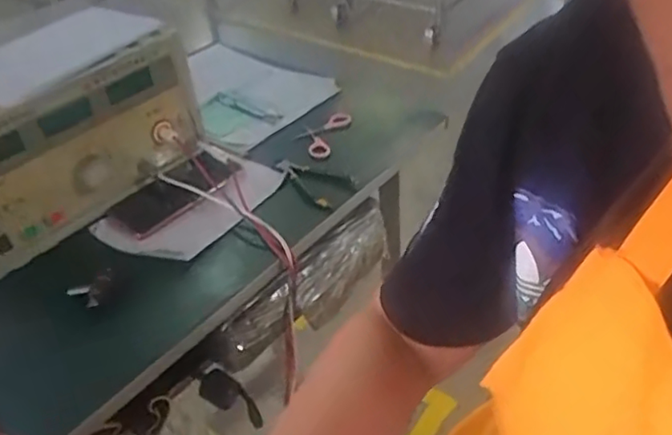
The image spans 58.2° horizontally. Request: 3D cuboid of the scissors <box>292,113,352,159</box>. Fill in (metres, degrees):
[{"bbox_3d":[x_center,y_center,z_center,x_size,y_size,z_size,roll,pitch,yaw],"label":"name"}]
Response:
[{"bbox_3d":[-0.020,-0.119,0.841,0.064,0.008,0.118,13,43,19],"label":"scissors"}]

